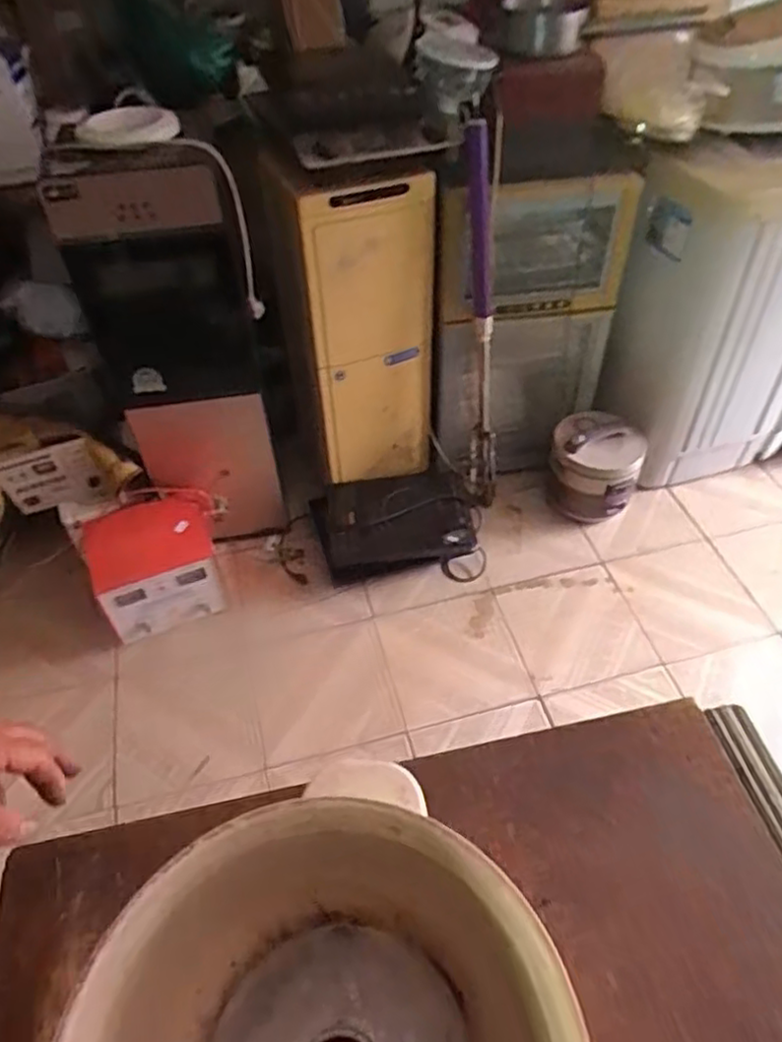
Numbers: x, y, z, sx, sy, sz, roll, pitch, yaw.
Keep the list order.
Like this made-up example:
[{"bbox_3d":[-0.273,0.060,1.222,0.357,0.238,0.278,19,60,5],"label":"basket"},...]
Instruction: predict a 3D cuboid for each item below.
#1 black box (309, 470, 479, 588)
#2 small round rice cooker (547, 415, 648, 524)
[{"bbox_3d":[0.004,0.005,1.673,0.371,0.128,0.238,-5,48,-2],"label":"black box"},{"bbox_3d":[0.511,-0.131,1.744,0.216,0.241,0.188,17,51,17],"label":"small round rice cooker"}]

